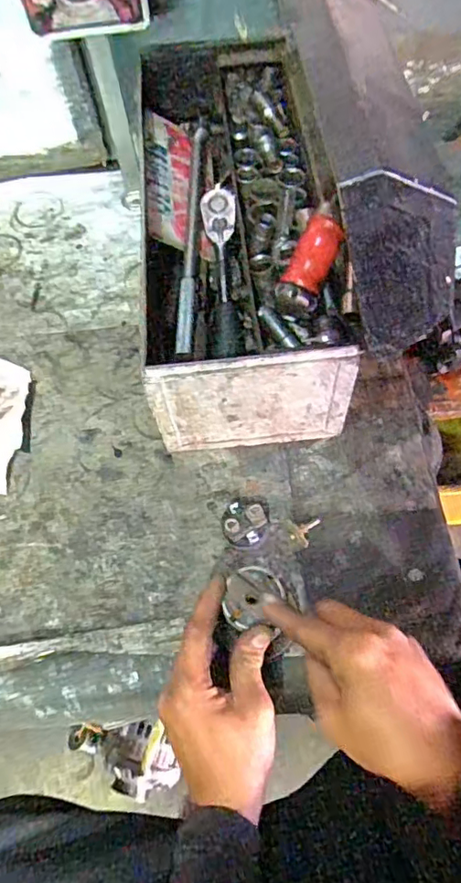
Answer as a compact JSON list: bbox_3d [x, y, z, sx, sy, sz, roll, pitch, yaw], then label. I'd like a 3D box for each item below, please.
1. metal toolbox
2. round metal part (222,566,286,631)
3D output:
[{"bbox_3d":[-0.002,-0.241,0.629,0.174,0.152,0.483,-7,62,0],"label":"metal toolbox"},{"bbox_3d":[0.019,0.123,0.431,0.044,0.006,0.047,-2,62,3],"label":"round metal part"}]

